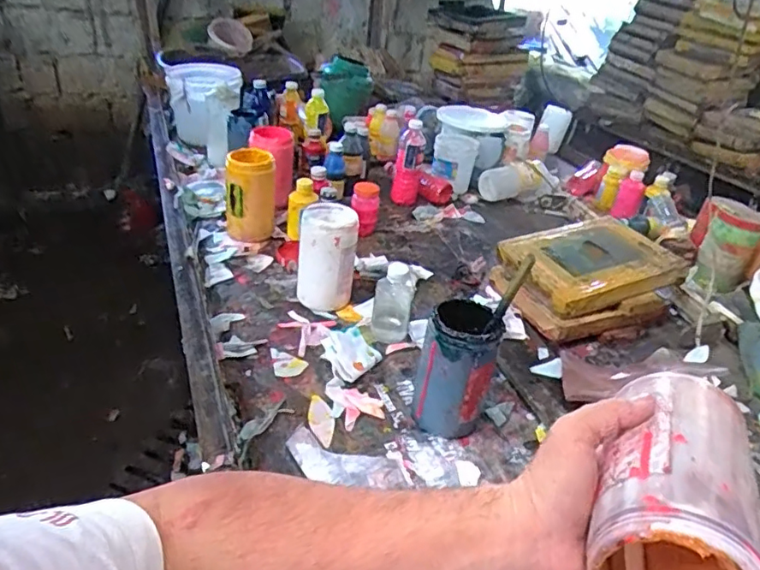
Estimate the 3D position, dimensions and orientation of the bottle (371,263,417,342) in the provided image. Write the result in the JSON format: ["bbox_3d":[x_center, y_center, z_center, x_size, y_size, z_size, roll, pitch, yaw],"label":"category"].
[{"bbox_3d":[0.024,0.030,0.942,0.052,0.126,0.054,-18,39,-35],"label":"bottle"}]

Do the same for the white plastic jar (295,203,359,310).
[{"bbox_3d":[-0.092,-0.051,0.997,0.095,0.165,0.099,5,31,-3],"label":"white plastic jar"}]

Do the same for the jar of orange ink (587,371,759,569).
[{"bbox_3d":[0.193,0.133,0.378,0.089,0.083,0.164,17,33,16],"label":"jar of orange ink"}]

